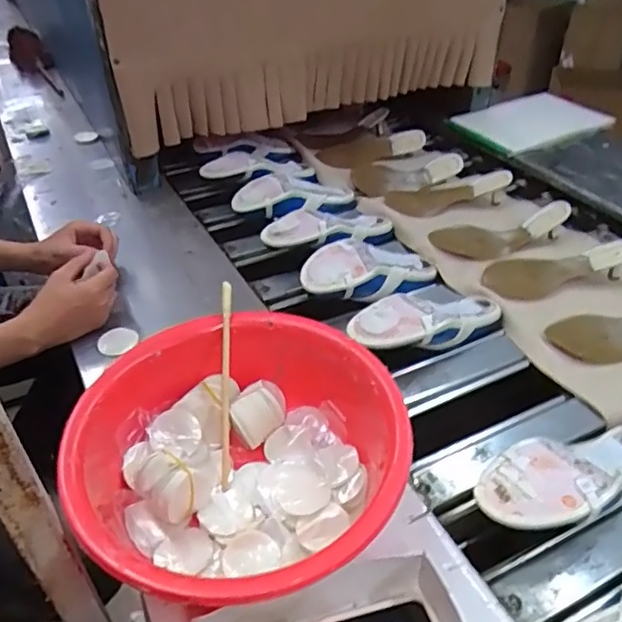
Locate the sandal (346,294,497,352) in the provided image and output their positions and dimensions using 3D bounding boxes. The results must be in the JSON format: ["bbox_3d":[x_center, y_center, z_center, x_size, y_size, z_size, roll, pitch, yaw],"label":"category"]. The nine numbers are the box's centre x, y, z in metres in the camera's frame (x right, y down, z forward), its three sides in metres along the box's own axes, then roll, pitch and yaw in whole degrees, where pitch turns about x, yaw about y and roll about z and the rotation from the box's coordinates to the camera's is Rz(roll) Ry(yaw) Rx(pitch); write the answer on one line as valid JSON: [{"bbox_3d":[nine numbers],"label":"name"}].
[{"bbox_3d":[0.154,0.013,0.758,0.222,0.064,0.085,-11,38,-18],"label":"sandal"}]

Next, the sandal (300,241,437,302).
[{"bbox_3d":[0.084,-0.060,0.860,0.216,0.055,0.088,-3,35,-29],"label":"sandal"}]

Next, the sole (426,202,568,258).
[{"bbox_3d":[0.311,-0.127,0.975,0.227,0.044,0.073,-15,37,1],"label":"sole"}]

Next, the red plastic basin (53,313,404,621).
[{"bbox_3d":[-0.060,0.132,0.515,0.265,0.108,0.271,0,39,0],"label":"red plastic basin"}]

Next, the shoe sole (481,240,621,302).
[{"bbox_3d":[0.372,-0.066,0.878,0.238,0.044,0.077,-8,40,-9],"label":"shoe sole"}]

